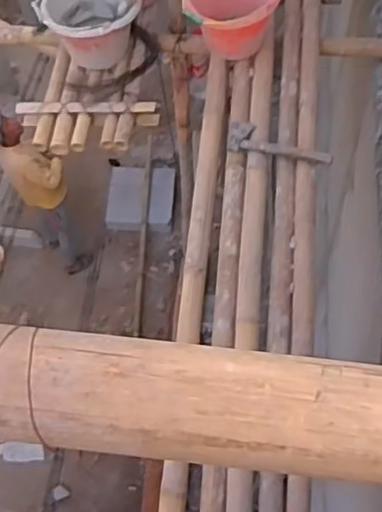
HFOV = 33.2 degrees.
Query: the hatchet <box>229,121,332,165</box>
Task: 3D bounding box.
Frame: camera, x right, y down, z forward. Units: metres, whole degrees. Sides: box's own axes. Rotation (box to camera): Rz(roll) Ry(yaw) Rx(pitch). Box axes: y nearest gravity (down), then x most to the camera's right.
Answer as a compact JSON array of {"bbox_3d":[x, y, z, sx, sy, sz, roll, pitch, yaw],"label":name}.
[{"bbox_3d":[0.261,-0.334,1.891,0.313,0.038,0.114,11,63,8],"label":"hatchet"}]

